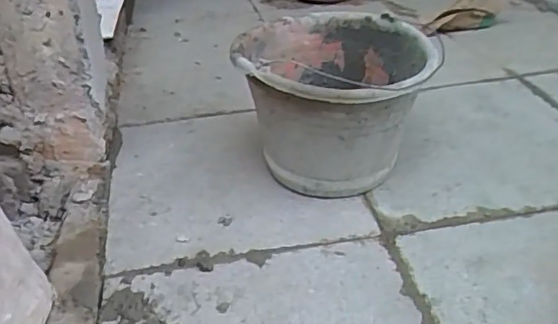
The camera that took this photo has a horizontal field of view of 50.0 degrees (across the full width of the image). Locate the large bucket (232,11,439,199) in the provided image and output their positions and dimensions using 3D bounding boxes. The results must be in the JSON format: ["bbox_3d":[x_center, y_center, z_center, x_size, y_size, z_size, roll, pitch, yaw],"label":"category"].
[{"bbox_3d":[0.082,-0.071,0.853,0.255,0.212,0.263,-2,27,5],"label":"large bucket"}]

